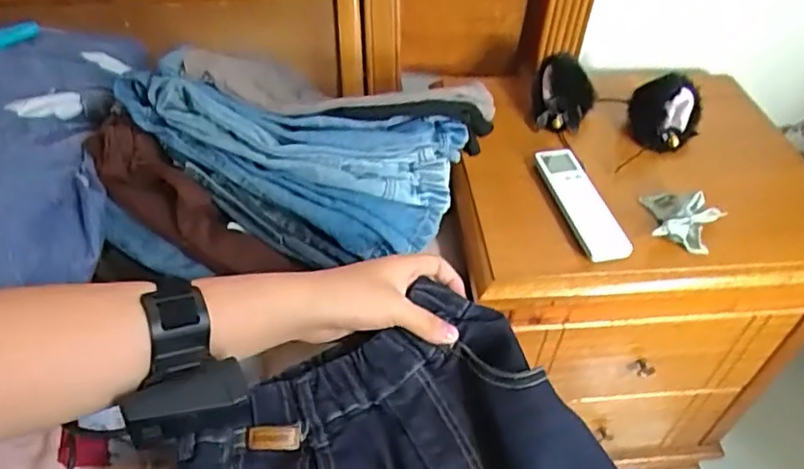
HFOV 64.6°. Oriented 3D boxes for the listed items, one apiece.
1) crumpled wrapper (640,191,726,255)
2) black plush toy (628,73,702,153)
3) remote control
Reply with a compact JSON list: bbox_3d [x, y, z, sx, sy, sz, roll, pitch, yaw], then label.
[{"bbox_3d":[0.315,-0.021,0.711,0.086,0.035,0.079,13,48,9],"label":"crumpled wrapper"},{"bbox_3d":[0.336,-0.156,0.812,0.088,0.068,0.092,21,49,15],"label":"black plush toy"},{"bbox_3d":[0.205,-0.038,0.724,0.052,0.012,0.169,-8,48,-11],"label":"remote control"}]

